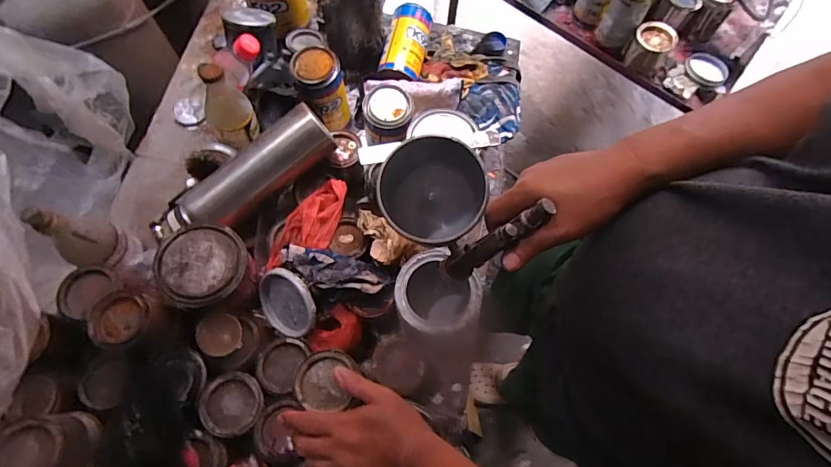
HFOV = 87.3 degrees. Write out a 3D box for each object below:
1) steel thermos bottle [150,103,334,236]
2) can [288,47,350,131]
[{"bbox_3d":[-0.232,-0.074,0.608,0.261,0.057,0.082,-33,75,3],"label":"steel thermos bottle"},{"bbox_3d":[-0.145,-0.222,0.685,0.072,0.121,0.075,0,71,-1],"label":"can"}]

